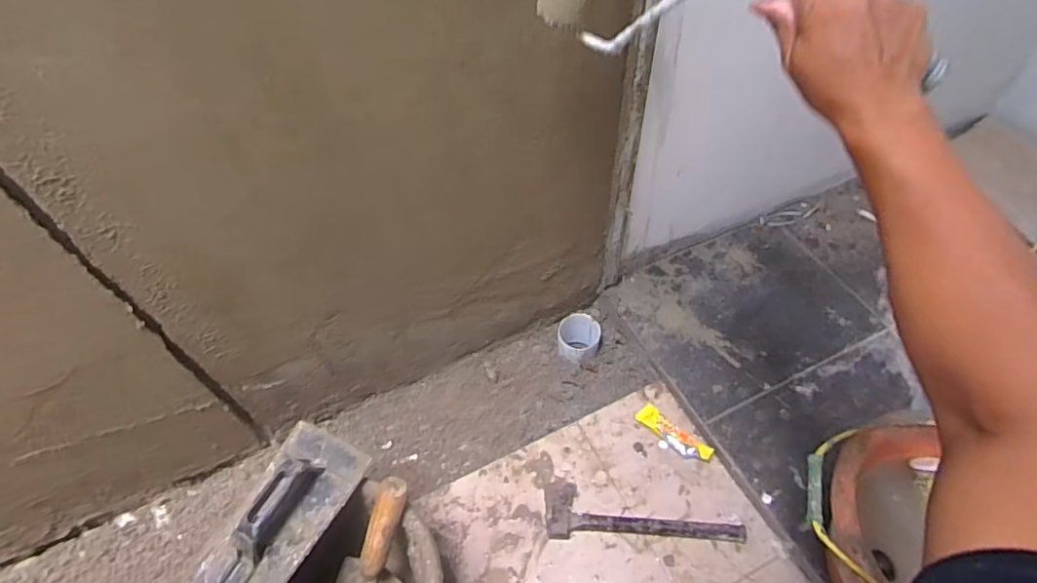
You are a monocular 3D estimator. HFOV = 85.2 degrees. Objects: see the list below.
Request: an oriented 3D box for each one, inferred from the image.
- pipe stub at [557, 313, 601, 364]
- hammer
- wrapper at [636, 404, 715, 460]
[{"bbox_3d":[0.110,0.086,1.021,0.074,0.037,0.085,2,54,5],"label":"pipe stub"},{"bbox_3d":[0.178,0.313,0.806,0.271,0.021,0.076,0,54,3],"label":"hammer"},{"bbox_3d":[0.242,0.221,0.878,0.121,0.017,0.035,38,64,26],"label":"wrapper"}]

